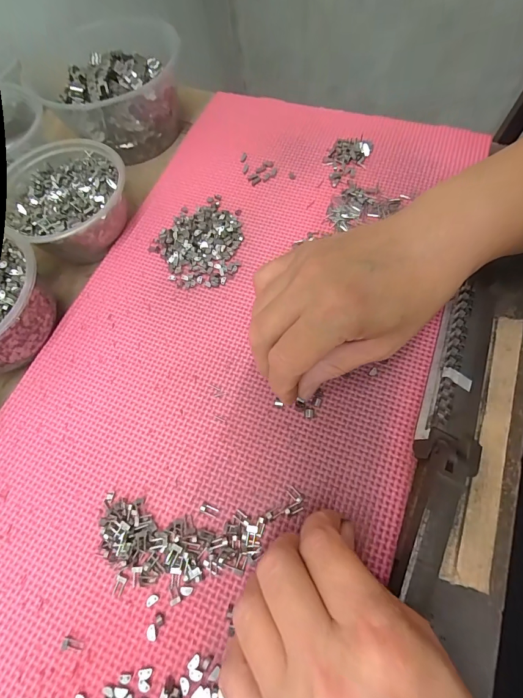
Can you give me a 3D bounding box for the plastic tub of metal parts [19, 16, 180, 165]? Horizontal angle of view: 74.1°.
[{"bbox_3d":[-0.141,-0.255,0.337,0.129,0.074,0.124,-1,65,3],"label":"plastic tub of metal parts"}]

